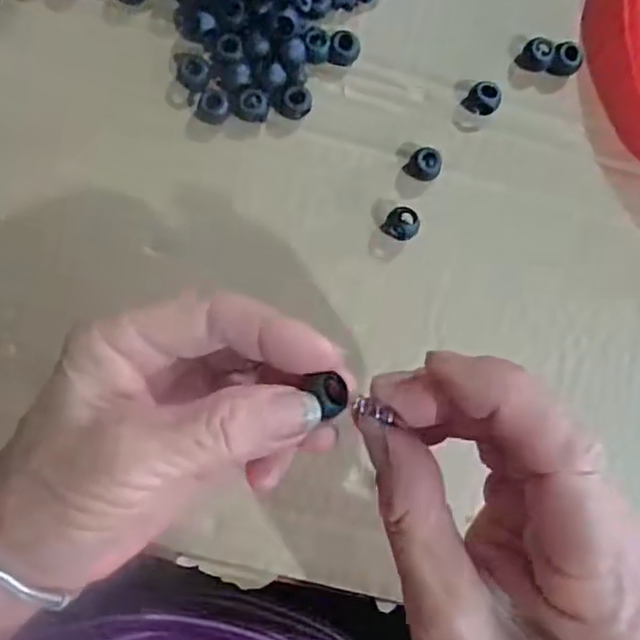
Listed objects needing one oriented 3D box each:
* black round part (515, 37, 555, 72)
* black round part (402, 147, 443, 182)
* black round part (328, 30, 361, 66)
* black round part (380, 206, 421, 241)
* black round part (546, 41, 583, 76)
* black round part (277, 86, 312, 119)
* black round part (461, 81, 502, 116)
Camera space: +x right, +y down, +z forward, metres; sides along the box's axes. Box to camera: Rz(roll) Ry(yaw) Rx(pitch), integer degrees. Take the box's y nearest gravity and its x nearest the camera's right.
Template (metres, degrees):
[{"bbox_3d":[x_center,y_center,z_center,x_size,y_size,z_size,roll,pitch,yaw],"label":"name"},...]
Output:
[{"bbox_3d":[0.106,-0.131,0.322,0.015,0.008,0.014,0,88,-4],"label":"black round part"},{"bbox_3d":[0.050,-0.074,0.314,0.016,0.013,0.013,20,87,-3],"label":"black round part"},{"bbox_3d":[0.012,-0.130,0.315,0.014,0.011,0.013,0,88,-4],"label":"black round part"},{"bbox_3d":[0.040,-0.046,0.311,0.015,0.011,0.017,38,86,-2],"label":"black round part"},{"bbox_3d":[0.120,-0.127,0.321,0.014,0.009,0.015,0,88,-4],"label":"black round part"},{"bbox_3d":[-0.011,-0.102,0.312,0.013,0.013,0.015,39,86,-2],"label":"black round part"},{"bbox_3d":[0.079,-0.107,0.318,0.015,0.013,0.014,0,88,-4],"label":"black round part"}]

